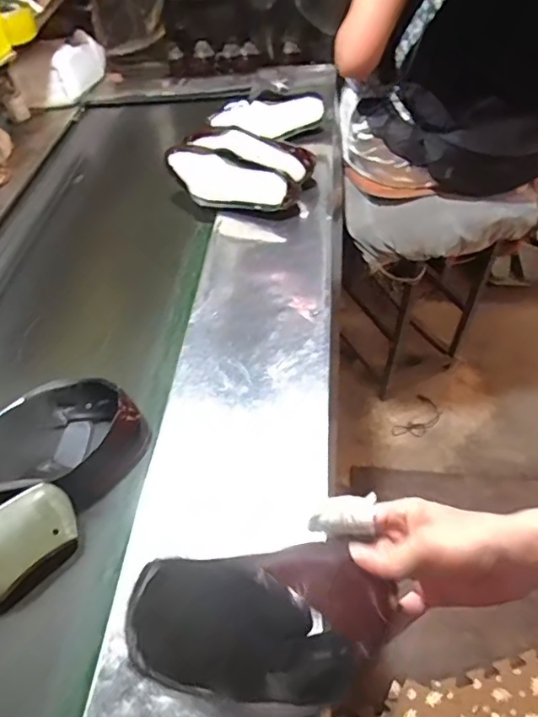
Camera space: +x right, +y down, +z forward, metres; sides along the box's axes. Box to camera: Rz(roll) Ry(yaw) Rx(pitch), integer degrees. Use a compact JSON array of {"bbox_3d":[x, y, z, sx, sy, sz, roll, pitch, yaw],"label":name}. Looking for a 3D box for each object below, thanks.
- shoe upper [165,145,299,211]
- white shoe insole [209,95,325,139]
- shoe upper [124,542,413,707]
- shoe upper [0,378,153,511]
[{"bbox_3d":[-0.077,-0.354,1.080,0.264,0.100,0.052,17,24,7],"label":"shoe upper"},{"bbox_3d":[-0.003,-0.555,1.251,0.259,0.091,0.025,-7,49,-7],"label":"white shoe insole"},{"bbox_3d":[-0.024,0.241,0.484,0.285,0.098,0.101,-25,39,33],"label":"shoe upper"},{"bbox_3d":[-0.305,0.124,0.762,0.211,0.100,0.206,22,54,22],"label":"shoe upper"}]

